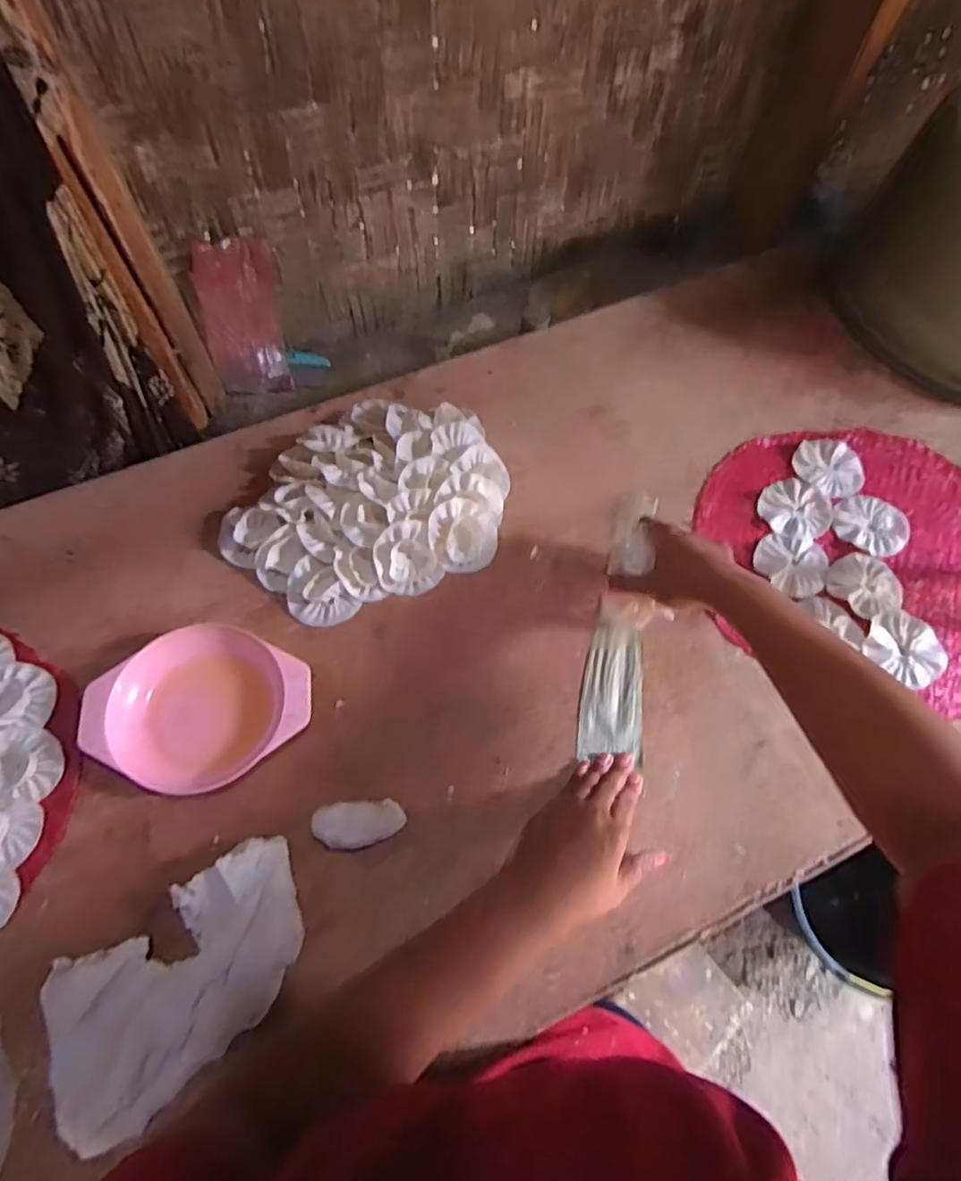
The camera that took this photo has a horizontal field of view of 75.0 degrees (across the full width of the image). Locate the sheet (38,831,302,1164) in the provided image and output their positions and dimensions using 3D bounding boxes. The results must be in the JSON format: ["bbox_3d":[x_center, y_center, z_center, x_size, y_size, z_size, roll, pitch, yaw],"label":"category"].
[{"bbox_3d":[-0.211,0.282,0.457,0.176,0.069,0.119,-32,70,-14],"label":"sheet"}]

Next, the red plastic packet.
[{"bbox_3d":[-0.289,-0.328,0.769,0.093,0.178,0.013,-25,49,-28],"label":"red plastic packet"}]

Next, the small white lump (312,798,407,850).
[{"bbox_3d":[-0.100,0.196,0.524,0.072,0.035,0.034,-5,67,-3],"label":"small white lump"}]

